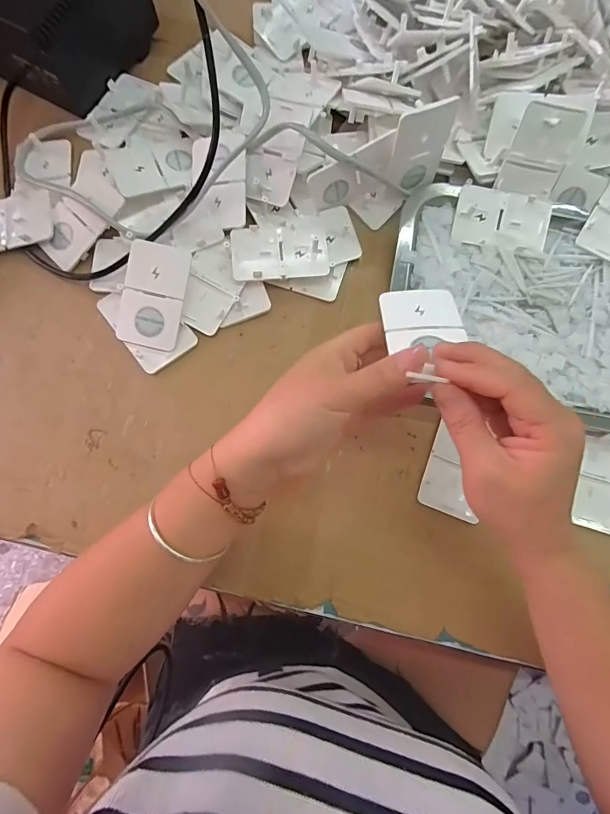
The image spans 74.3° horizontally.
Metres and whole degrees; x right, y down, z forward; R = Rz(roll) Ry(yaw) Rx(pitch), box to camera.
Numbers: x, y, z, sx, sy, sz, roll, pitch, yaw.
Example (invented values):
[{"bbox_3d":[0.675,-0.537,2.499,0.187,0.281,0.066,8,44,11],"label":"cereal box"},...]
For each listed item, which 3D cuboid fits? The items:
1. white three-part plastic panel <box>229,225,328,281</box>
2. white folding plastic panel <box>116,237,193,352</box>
[{"bbox_3d":[-0.022,-0.140,0.365,0.087,0.007,0.050,-3,77,-5],"label":"white three-part plastic panel"},{"bbox_3d":[-0.130,-0.095,0.346,0.051,0.007,0.086,13,94,-3],"label":"white folding plastic panel"}]

